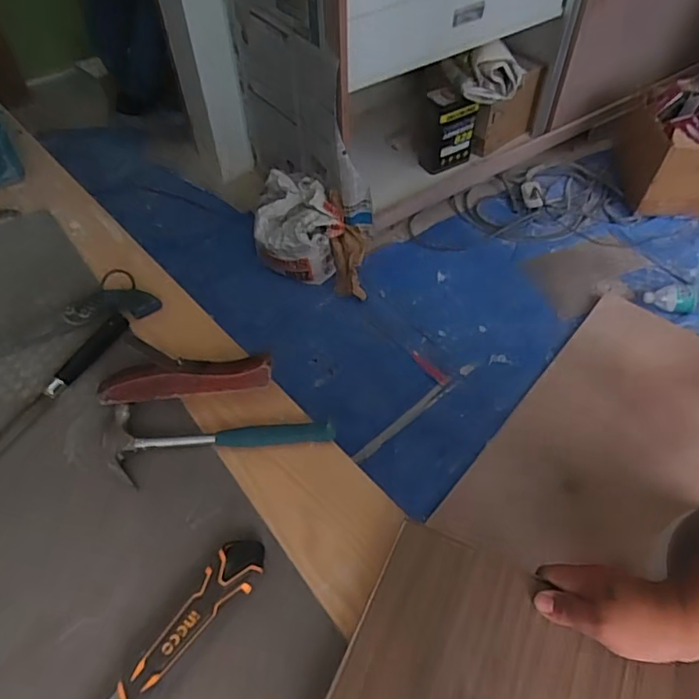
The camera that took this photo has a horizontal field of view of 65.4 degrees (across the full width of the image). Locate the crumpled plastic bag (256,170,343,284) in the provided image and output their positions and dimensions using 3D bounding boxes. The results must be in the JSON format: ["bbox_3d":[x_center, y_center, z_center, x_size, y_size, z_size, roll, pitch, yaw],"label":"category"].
[{"bbox_3d":[-0.149,-0.354,1.608,0.262,0.236,0.201,10,52,9],"label":"crumpled plastic bag"}]

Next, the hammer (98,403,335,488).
[{"bbox_3d":[-0.142,0.107,0.590,0.244,0.021,0.084,2,51,3],"label":"hammer"}]

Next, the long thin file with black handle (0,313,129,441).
[{"bbox_3d":[-0.369,0.064,0.620,0.026,0.031,0.311,23,55,19],"label":"long thin file with black handle"}]

